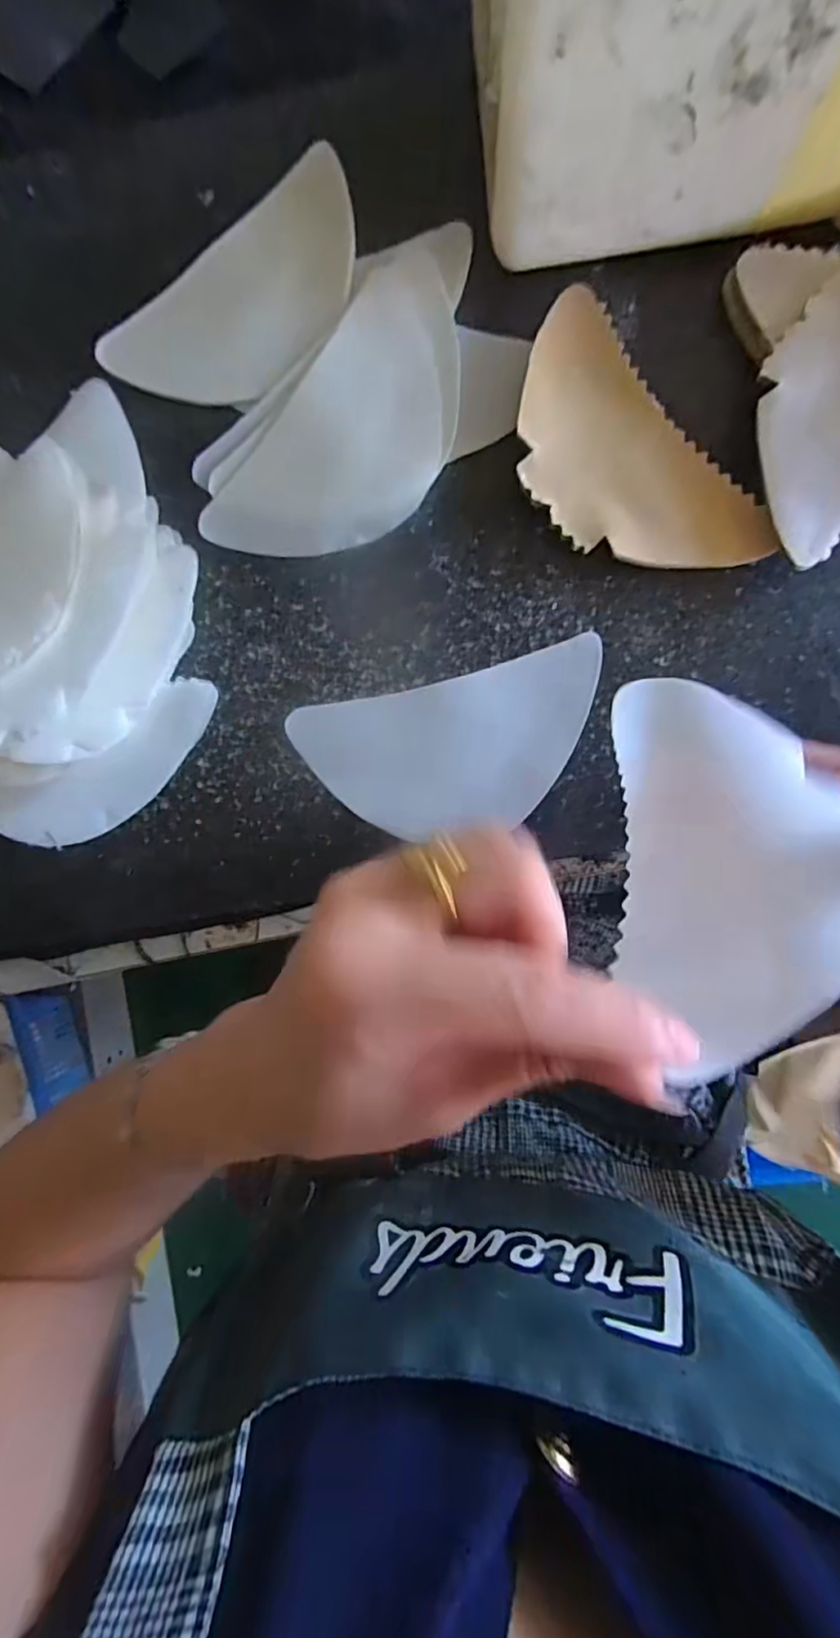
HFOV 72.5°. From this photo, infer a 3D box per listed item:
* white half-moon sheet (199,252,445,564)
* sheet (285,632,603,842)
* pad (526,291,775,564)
[{"bbox_3d":[-0.028,-0.185,0.273,0.081,0.010,0.157,37,89,5],"label":"white half-moon sheet"},{"bbox_3d":[0.018,-0.032,0.266,0.141,0.004,0.072,-15,82,3],"label":"sheet"},{"bbox_3d":[0.089,-0.163,0.264,0.075,0.013,0.144,-37,85,0],"label":"pad"}]

